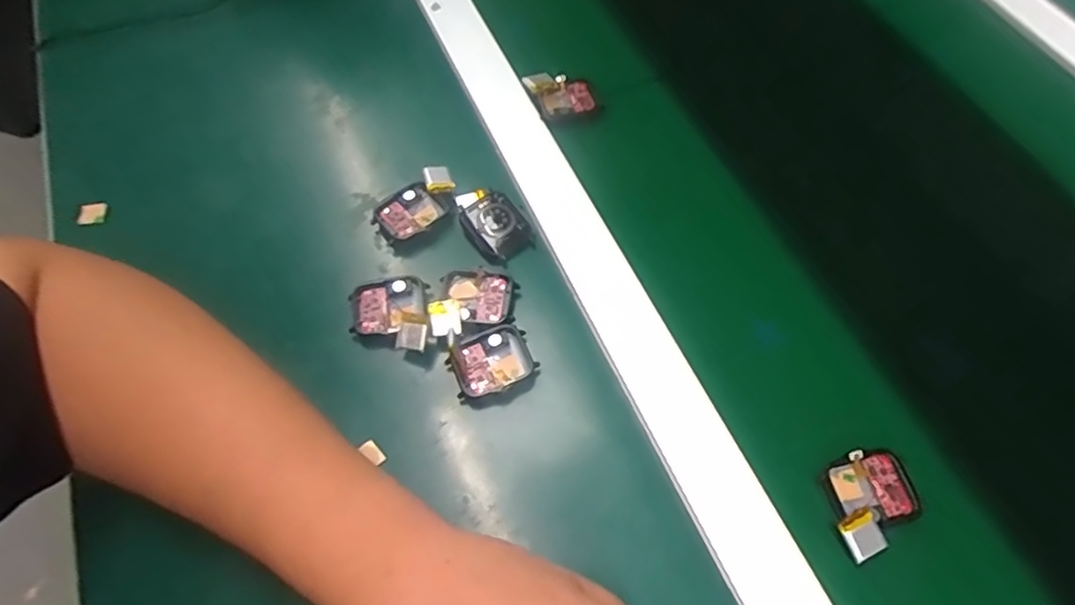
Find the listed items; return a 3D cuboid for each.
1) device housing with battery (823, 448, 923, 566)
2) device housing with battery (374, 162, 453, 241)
[{"bbox_3d":[0.172,0.101,0.326,0.052,0.014,0.044,-24,63,-13],"label":"device housing with battery"},{"bbox_3d":[-0.078,-0.064,0.412,0.056,0.014,0.035,-32,65,-16],"label":"device housing with battery"}]

